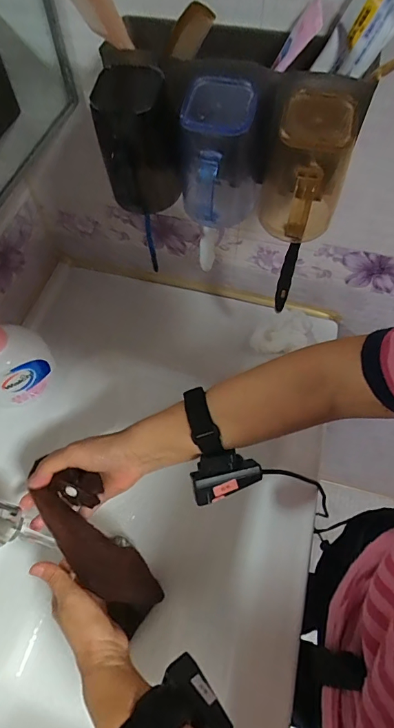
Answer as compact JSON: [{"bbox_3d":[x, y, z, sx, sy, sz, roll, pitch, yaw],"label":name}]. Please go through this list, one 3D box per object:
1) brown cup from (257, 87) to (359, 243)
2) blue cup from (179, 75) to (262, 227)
[{"bbox_3d":[0.092,-0.161,0.353,0.061,0.113,0.078,11,68,3],"label":"brown cup"},{"bbox_3d":[0.021,-0.178,0.367,0.076,0.125,0.061,11,68,3],"label":"blue cup"}]

